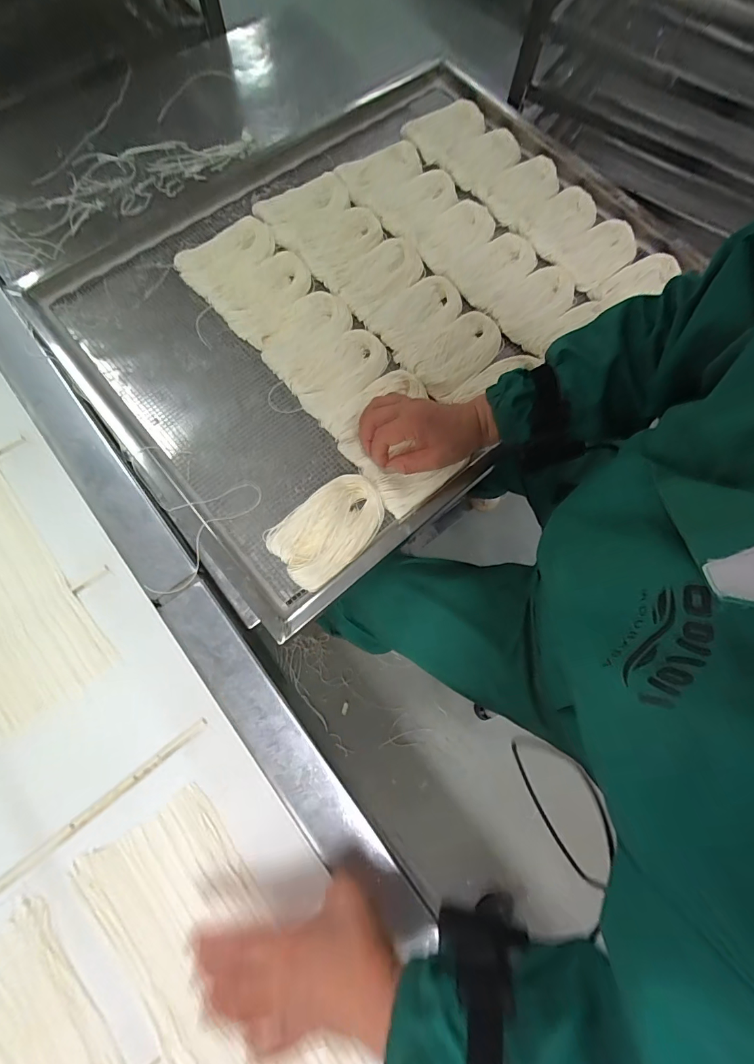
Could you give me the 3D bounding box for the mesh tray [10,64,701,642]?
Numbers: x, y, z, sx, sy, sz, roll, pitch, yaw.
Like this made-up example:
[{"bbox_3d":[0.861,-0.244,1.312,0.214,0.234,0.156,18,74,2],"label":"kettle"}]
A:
[{"bbox_3d":[-0.003,-0.361,0.625,0.811,0.057,0.629,-40,79,-10],"label":"mesh tray"}]

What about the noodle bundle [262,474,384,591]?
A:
[{"bbox_3d":[-0.056,-0.005,0.506,0.136,0.026,0.092,-41,79,-10],"label":"noodle bundle"}]

